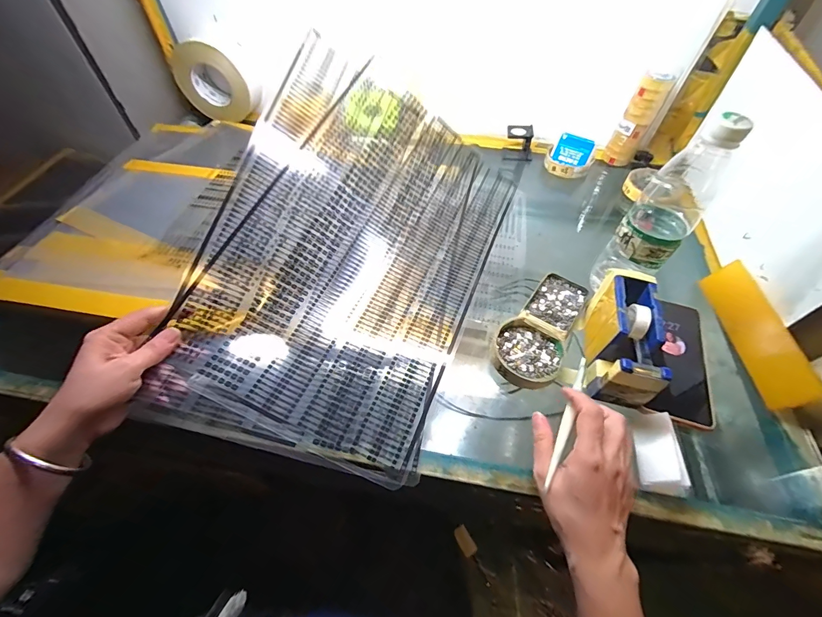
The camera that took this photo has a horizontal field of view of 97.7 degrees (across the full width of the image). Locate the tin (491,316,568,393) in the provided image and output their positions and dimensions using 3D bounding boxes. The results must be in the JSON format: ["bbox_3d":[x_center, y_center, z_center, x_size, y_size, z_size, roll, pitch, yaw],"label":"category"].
[{"bbox_3d":[0.132,0.054,0.414,0.076,0.022,0.076,0,53,0],"label":"tin"}]

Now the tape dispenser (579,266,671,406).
[{"bbox_3d":[0.225,0.032,0.389,0.053,0.077,0.135,11,54,7],"label":"tape dispenser"}]

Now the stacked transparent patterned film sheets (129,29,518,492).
[{"bbox_3d":[-0.057,-0.091,0.424,0.321,0.123,0.512,25,60,-1],"label":"stacked transparent patterned film sheets"}]

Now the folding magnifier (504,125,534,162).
[{"bbox_3d":[0.200,-0.304,0.657,0.053,0.048,0.031,16,54,11],"label":"folding magnifier"}]

